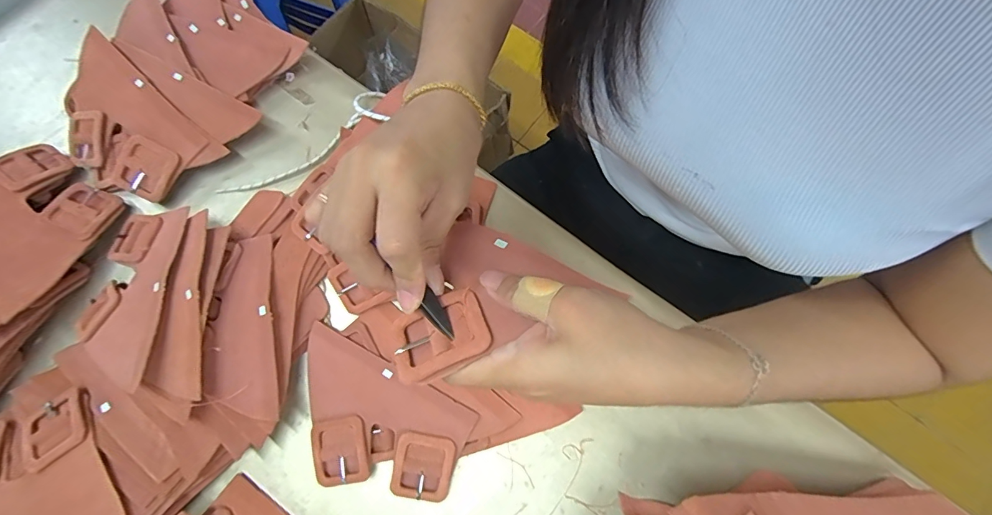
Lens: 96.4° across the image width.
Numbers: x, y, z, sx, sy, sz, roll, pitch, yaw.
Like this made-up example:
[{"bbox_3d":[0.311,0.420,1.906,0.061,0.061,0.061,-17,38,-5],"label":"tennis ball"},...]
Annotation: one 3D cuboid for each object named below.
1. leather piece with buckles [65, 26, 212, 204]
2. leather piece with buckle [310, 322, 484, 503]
[{"bbox_3d":[-0.357,-0.125,0.419,0.154,0.039,0.100,42,79,10],"label":"leather piece with buckles"},{"bbox_3d":[-0.105,0.139,0.369,0.157,0.019,0.101,27,77,7],"label":"leather piece with buckle"}]

